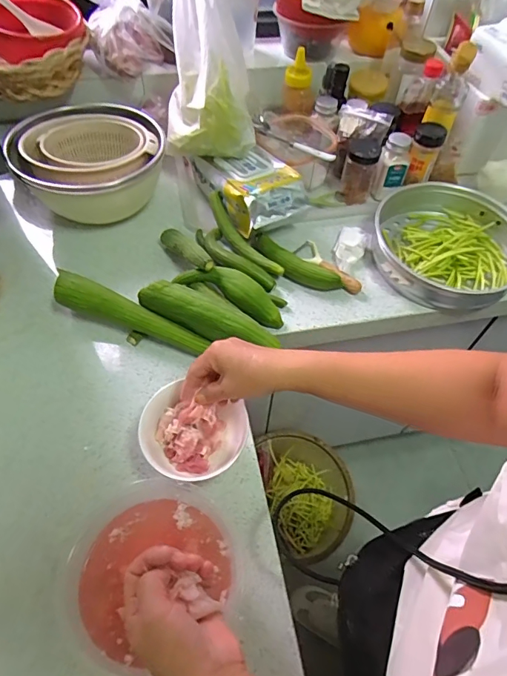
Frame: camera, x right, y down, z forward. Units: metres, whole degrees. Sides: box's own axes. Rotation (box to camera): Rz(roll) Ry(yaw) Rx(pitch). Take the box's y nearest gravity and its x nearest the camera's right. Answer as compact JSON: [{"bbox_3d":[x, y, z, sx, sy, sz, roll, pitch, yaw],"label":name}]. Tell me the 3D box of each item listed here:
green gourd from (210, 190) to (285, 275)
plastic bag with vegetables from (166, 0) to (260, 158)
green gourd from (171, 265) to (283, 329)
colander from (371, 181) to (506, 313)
[{"bbox_3d":[-0.018,-0.174,0.747,0.032,0.050,0.182,-32,64,-21],"label":"green gourd"},{"bbox_3d":[-0.074,-0.467,0.744,0.154,0.121,0.301,2,98,-1],"label":"plastic bag with vegetables"},{"bbox_3d":[-0.033,-0.073,0.686,0.176,0.043,0.055,24,59,12],"label":"green gourd"},{"bbox_3d":[0.333,-0.157,0.767,0.255,0.068,0.249,24,59,12],"label":"colander"}]

